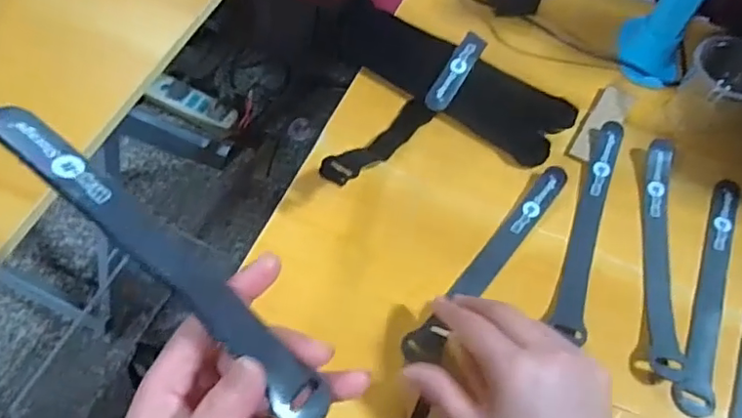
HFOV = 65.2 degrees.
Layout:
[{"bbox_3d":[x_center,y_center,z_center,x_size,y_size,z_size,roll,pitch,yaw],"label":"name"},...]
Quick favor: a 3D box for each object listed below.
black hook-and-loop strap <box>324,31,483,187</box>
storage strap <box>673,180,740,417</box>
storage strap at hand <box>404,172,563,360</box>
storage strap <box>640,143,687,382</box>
[{"bbox_3d":[0.030,-0.081,0.458,0.031,0.051,0.201,36,66,15],"label":"black hook-and-loop strap"},{"bbox_3d":[0.252,0.052,0.425,0.024,0.009,0.206,24,63,9],"label":"storage strap"},{"bbox_3d":[0.090,0.038,0.434,0.024,0.016,0.197,36,63,15],"label":"storage strap at hand"},{"bbox_3d":[0.219,0.030,0.435,0.023,0.010,0.195,13,62,3],"label":"storage strap"}]

